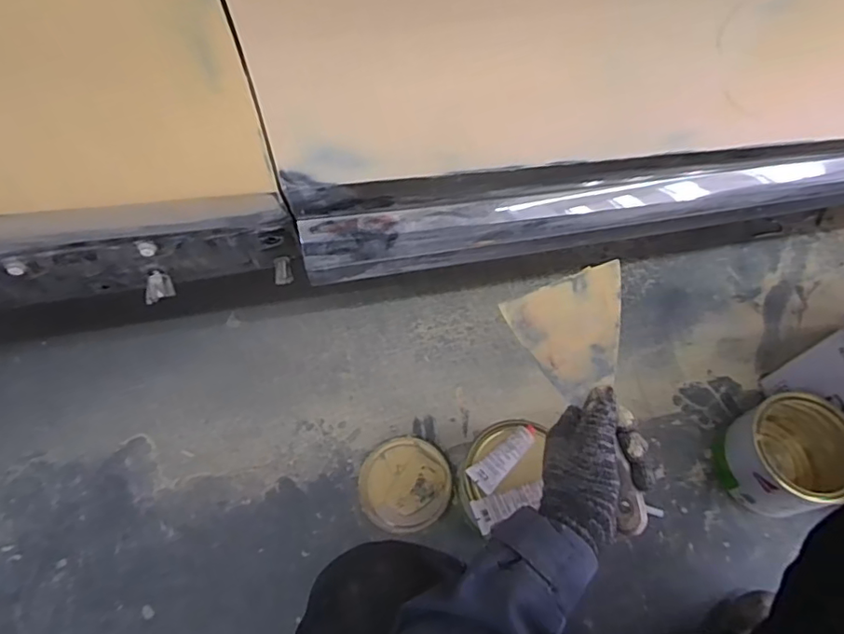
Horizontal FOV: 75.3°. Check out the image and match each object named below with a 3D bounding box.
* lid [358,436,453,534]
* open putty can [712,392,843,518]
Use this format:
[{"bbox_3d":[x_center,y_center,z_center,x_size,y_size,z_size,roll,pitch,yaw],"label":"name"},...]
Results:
[{"bbox_3d":[-0.028,0.272,0.896,0.146,0.017,0.142,0,62,-1],"label":"lid"},{"bbox_3d":[0.565,0.219,0.852,0.160,0.135,0.157,0,62,-1],"label":"open putty can"}]

